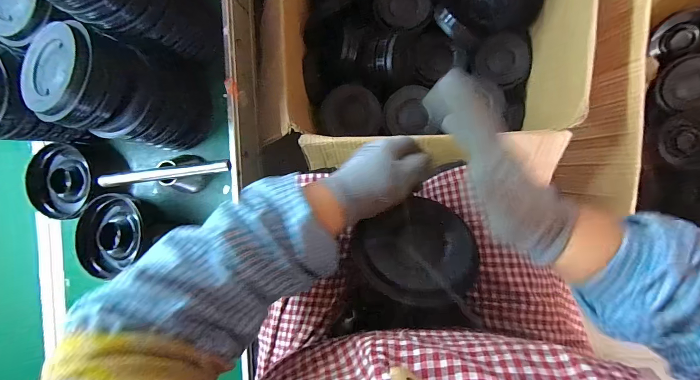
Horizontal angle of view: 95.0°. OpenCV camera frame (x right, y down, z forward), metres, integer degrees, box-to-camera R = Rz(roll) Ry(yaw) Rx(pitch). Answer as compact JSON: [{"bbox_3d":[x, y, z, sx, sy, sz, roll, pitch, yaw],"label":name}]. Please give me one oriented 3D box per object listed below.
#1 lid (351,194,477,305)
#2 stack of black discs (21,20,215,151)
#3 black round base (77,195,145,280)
[{"bbox_3d":[0.074,0.059,0.324,0.123,0.013,0.111,-29,53,-27],"label":"lid"},{"bbox_3d":[-0.313,-0.133,0.452,0.148,0.163,0.129,6,92,9],"label":"stack of black discs"},{"bbox_3d":[-0.365,0.065,0.491,0.105,0.044,0.101,-34,86,8],"label":"black round base"}]

